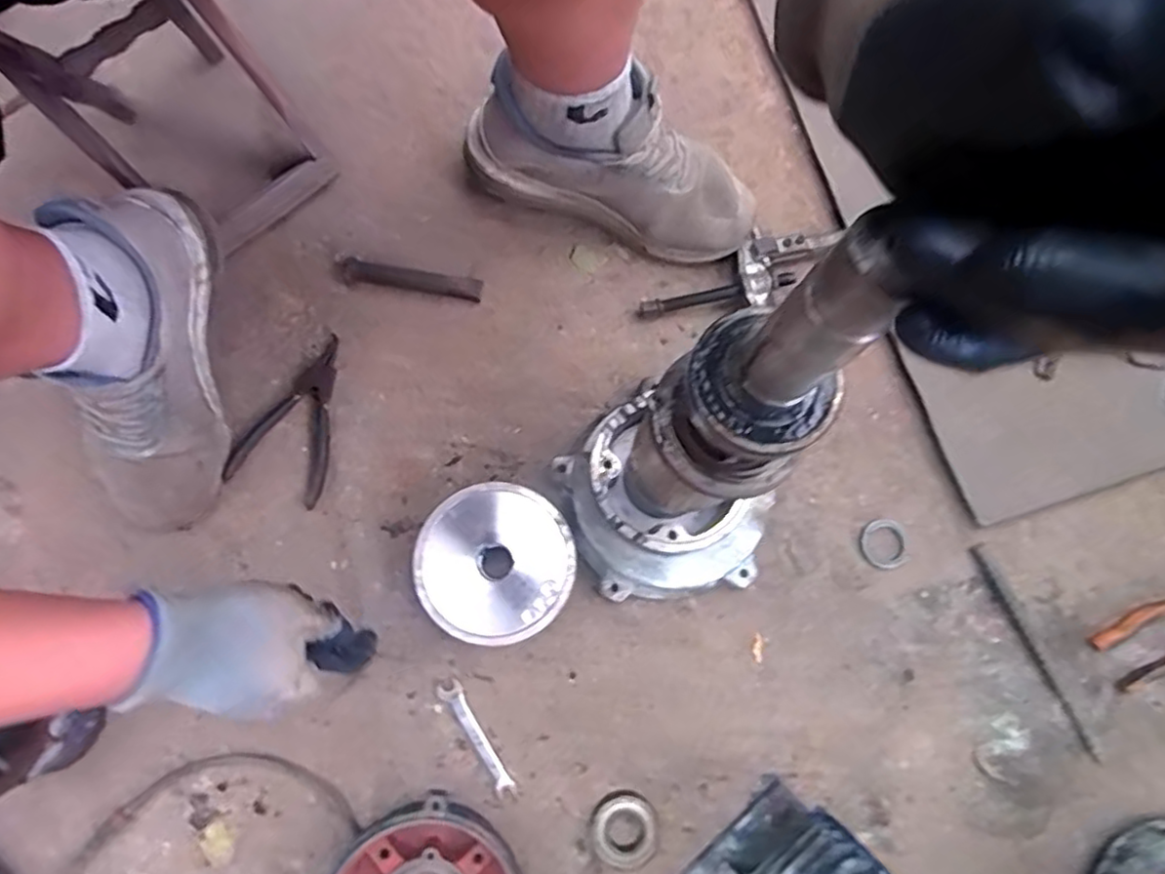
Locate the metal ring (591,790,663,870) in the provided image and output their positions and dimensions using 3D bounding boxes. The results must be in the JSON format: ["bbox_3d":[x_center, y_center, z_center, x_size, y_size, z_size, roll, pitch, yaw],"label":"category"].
[{"bbox_3d":[0.038,0.350,0.583,0.060,0.015,0.062,0,79,-1],"label":"metal ring"}]

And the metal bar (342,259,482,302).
[{"bbox_3d":[-0.177,-0.162,0.676,0.143,0.008,0.026,8,79,1],"label":"metal bar"}]

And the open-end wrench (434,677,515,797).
[{"bbox_3d":[-0.096,0.269,0.594,0.022,0.006,0.108,-33,82,-6],"label":"open-end wrench"}]

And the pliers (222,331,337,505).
[{"bbox_3d":[-0.276,-0.022,0.644,0.092,0.007,0.161,17,80,2],"label":"pliers"}]

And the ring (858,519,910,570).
[{"bbox_3d":[0.290,0.104,0.634,0.044,0.004,0.047,0,79,-1],"label":"ring"}]

